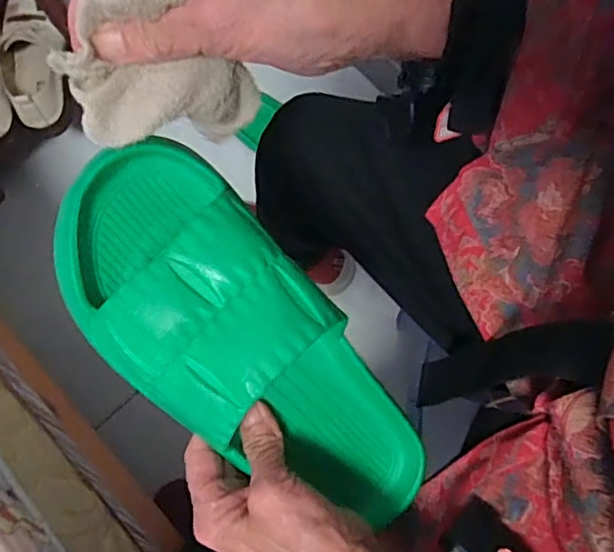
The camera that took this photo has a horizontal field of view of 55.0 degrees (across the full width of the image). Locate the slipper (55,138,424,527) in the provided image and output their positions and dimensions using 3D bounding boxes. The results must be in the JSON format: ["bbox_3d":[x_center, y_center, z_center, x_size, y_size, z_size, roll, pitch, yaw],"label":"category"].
[{"bbox_3d":[-0.020,0.047,0.305,0.097,0.070,0.250,-46,110,-8],"label":"slipper"}]

